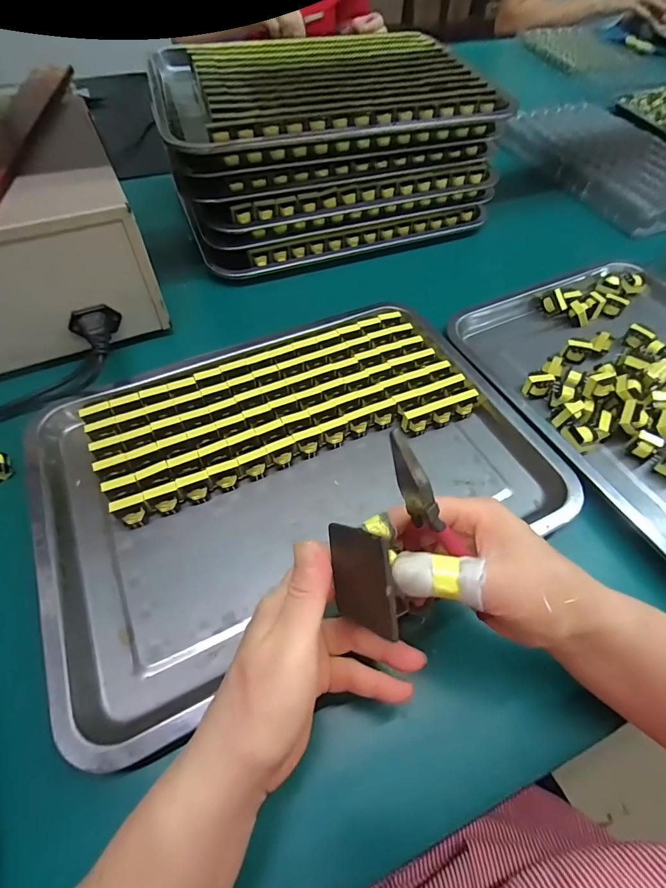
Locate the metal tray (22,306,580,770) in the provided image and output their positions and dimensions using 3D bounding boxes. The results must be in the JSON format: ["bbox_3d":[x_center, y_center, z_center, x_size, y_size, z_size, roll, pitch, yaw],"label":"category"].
[{"bbox_3d":[-0.033,0.010,0.349,0.381,0.026,0.278,-23,61,-15],"label":"metal tray"}]

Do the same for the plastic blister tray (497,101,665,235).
[{"bbox_3d":[0.449,-0.466,0.671,0.221,0.024,0.357,-23,61,-16],"label":"plastic blister tray"}]

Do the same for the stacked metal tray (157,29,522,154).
[{"bbox_3d":[-0.016,-0.437,0.499,0.377,0.026,0.267,-13,59,-9],"label":"stacked metal tray"}]

